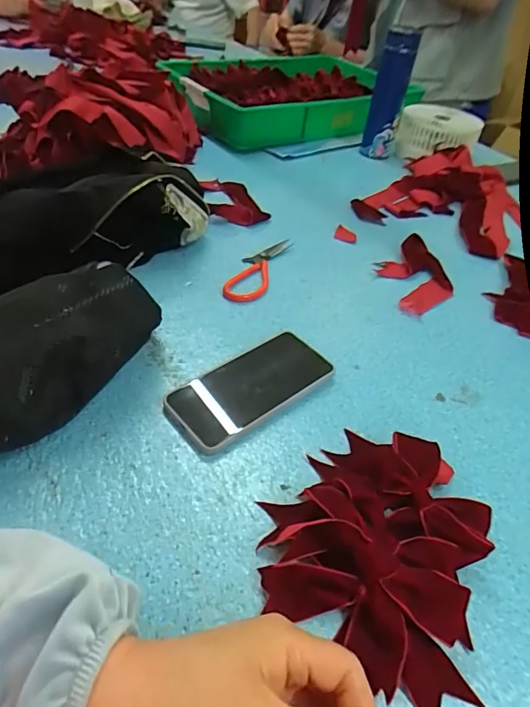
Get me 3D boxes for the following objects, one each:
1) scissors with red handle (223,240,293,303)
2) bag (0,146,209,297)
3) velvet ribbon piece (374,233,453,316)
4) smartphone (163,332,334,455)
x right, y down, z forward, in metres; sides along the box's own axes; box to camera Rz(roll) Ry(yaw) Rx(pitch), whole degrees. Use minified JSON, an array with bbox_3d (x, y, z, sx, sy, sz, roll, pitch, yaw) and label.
[{"bbox_3d":[-0.009,-0.114,0.605,0.048,0.007,0.156,17,45,10],"label":"scissors with red handle"},{"bbox_3d":[-0.248,-0.168,0.563,0.351,0.107,0.160,-23,52,-28],"label":"bag"},{"bbox_3d":[0.204,-0.113,0.624,0.089,0.022,0.153,-5,45,-13],"label":"velvet ribbon piece"},{"bbox_3d":[-0.015,0.032,0.448,0.159,0.017,0.077,-27,53,-31],"label":"smartphone"}]

